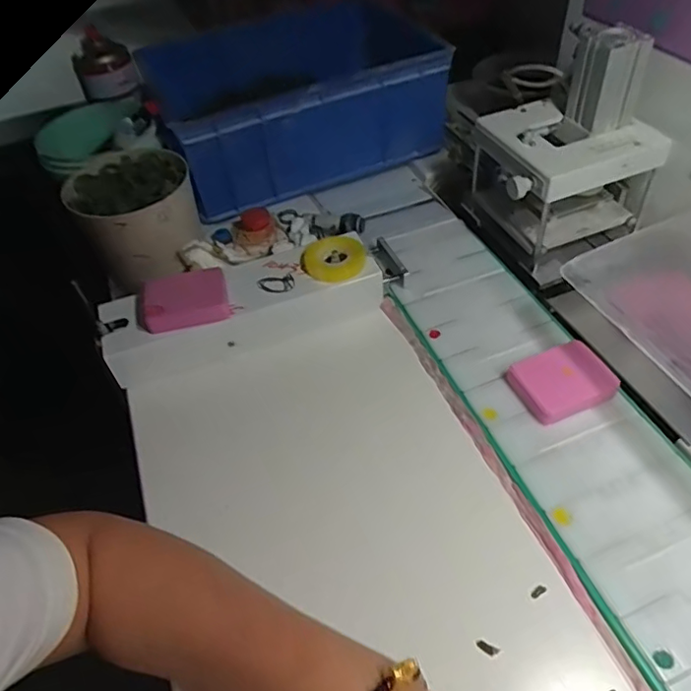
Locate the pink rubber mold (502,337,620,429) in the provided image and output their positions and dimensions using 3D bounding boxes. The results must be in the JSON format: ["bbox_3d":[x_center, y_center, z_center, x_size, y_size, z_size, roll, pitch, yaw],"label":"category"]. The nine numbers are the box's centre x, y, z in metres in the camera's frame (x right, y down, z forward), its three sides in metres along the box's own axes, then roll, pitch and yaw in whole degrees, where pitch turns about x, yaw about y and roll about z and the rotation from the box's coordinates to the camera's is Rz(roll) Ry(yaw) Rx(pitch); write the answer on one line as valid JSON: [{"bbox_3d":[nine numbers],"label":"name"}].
[{"bbox_3d":[0.175,0.028,0.457,0.071,0.016,0.060,-18,48,-10],"label":"pink rubber mold"}]

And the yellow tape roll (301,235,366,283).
[{"bbox_3d":[-0.010,-0.084,0.535,0.061,0.011,0.058,-3,47,4],"label":"yellow tape roll"}]

